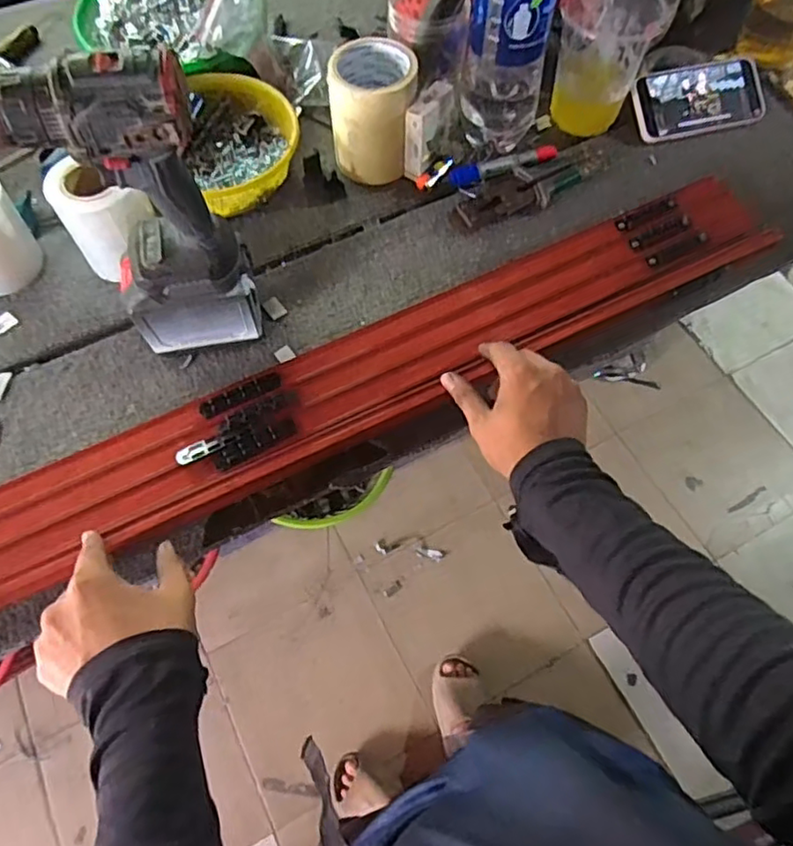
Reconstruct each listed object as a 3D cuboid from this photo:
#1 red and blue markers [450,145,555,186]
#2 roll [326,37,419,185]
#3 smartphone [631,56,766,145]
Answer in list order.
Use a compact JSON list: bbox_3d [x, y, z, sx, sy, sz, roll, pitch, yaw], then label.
[{"bbox_3d":[0.125,-0.303,0.734,0.129,0.012,0.026,-18,66,-9],"label":"red and blue markers"},{"bbox_3d":[-0.025,-0.345,0.702,0.091,0.119,0.090,0,64,-1],"label":"roll"},{"bbox_3d":[0.373,-0.399,0.768,0.164,0.010,0.086,-14,95,-6],"label":"smartphone"}]

